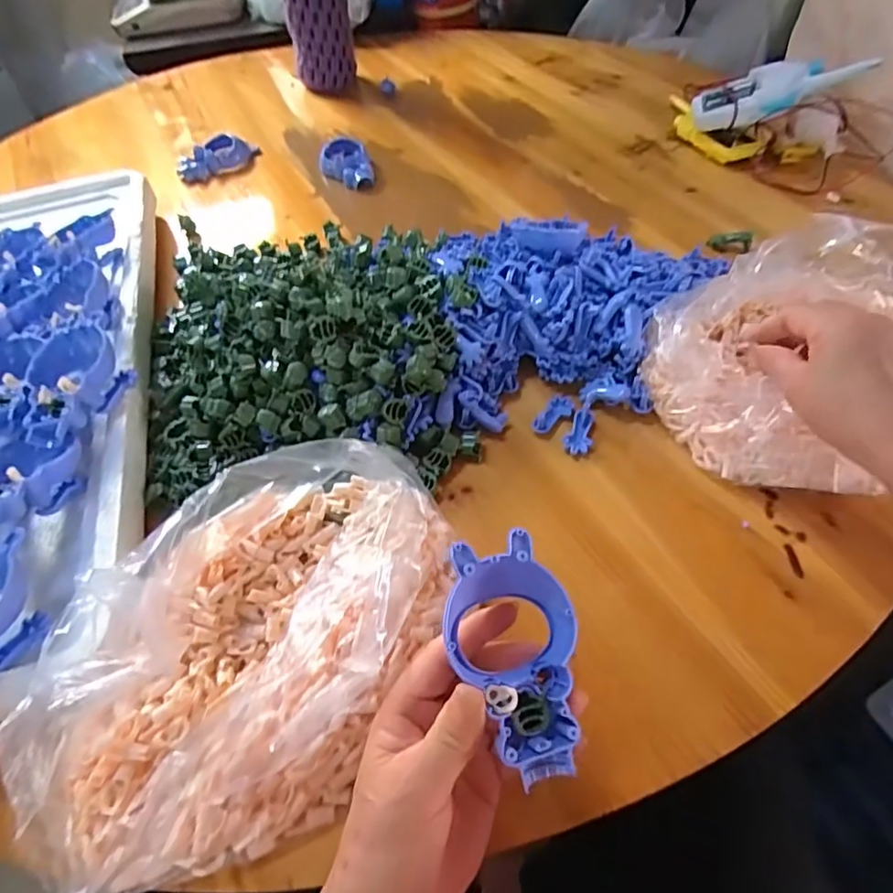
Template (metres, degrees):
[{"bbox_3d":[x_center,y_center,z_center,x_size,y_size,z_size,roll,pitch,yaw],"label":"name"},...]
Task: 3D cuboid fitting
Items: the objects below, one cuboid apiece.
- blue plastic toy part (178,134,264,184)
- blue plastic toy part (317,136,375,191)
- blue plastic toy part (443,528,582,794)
[{"bbox_3d":[-0.285,-0.360,0.699,0.103,0.026,0.040,-28,56,-16],"label":"blue plastic toy part"},{"bbox_3d":[-0.120,-0.336,0.670,0.056,0.022,0.091,-15,54,-7],"label":"blue plastic toy part"},{"bbox_3d":[0.028,0.091,0.251,0.058,0.022,0.102,5,76,-15],"label":"blue plastic toy part"}]

